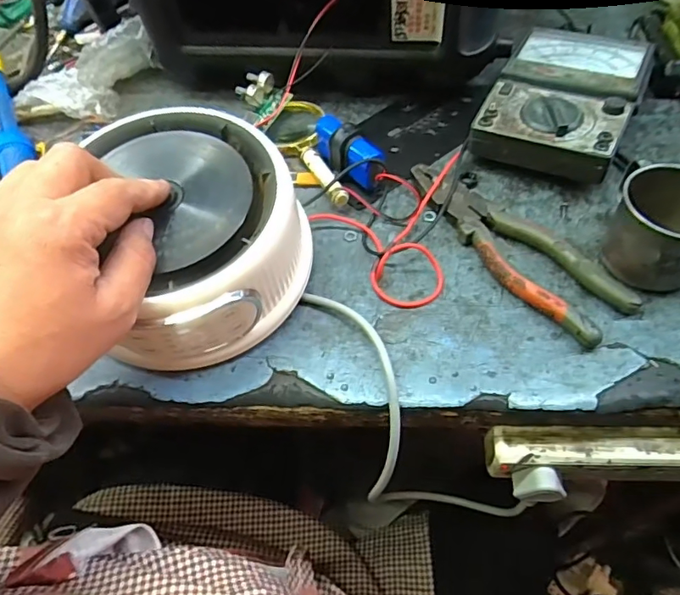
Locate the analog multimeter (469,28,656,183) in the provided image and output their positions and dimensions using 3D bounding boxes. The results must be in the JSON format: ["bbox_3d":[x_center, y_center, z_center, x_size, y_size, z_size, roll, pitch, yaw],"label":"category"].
[{"bbox_3d":[0.190,-0.171,0.452,0.113,0.038,0.179,23,58,19],"label":"analog multimeter"}]

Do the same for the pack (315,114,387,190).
[{"bbox_3d":[0.005,-0.120,0.435,0.022,0.031,0.077,-31,58,-18],"label":"pack"}]

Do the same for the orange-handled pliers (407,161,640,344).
[{"bbox_3d":[0.118,-0.038,0.389,0.051,0.018,0.189,-38,60,-21],"label":"orange-handled pliers"}]

